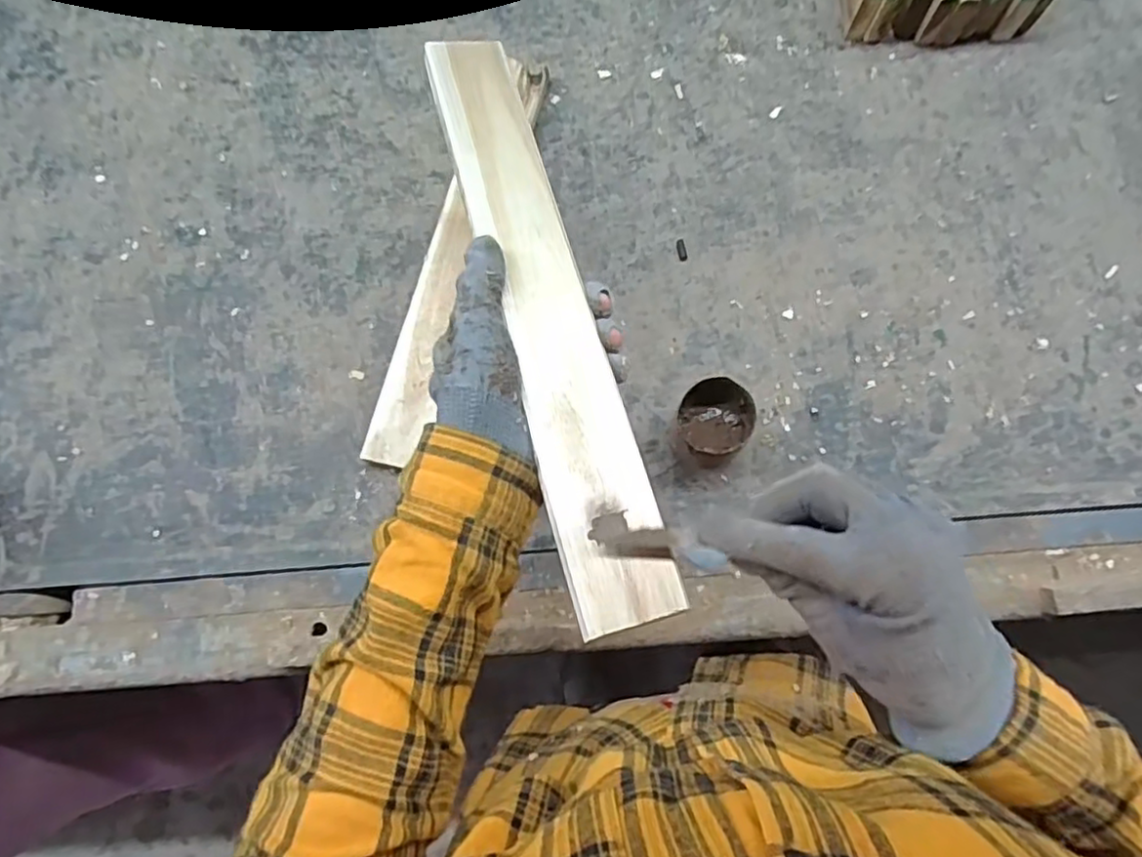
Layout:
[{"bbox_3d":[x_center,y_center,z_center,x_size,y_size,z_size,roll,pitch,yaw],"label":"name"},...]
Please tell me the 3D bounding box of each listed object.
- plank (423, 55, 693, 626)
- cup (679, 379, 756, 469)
[{"bbox_3d":[-0.017,-0.073,0.346,0.049,0.011,0.349,-15,71,-3],"label":"plank"},{"bbox_3d":[0.104,-0.003,0.479,0.053,0.053,0.058,0,77,1],"label":"cup"}]

